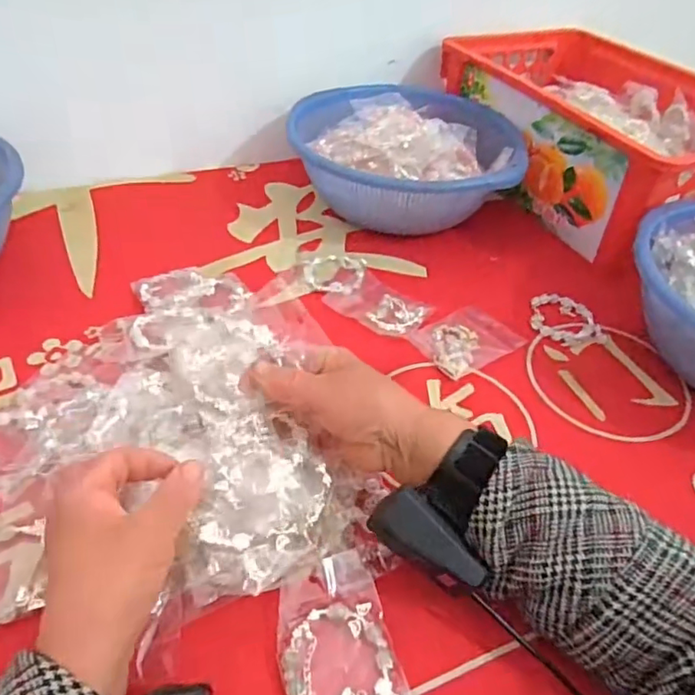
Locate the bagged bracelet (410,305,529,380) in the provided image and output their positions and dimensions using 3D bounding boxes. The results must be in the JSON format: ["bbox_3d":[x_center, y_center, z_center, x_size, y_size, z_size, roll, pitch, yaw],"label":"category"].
[{"bbox_3d":[0.111,-0.008,0.522,0.093,0.005,0.068,-24,52,-28],"label":"bagged bracelet"}]

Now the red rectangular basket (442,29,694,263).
[{"bbox_3d":[0.304,-0.256,0.695,0.233,0.158,0.361,-19,49,-24],"label":"red rectangular basket"}]

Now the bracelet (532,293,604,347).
[{"bbox_3d":[0.214,-0.029,0.552,0.067,0.009,0.065,3,44,-3],"label":"bracelet"}]

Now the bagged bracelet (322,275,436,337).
[{"bbox_3d":[0.031,-0.041,0.541,0.089,0.006,0.066,30,49,23],"label":"bagged bracelet"}]

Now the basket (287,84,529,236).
[{"bbox_3d":[0.073,-0.214,0.656,0.244,0.110,0.221,16,45,10],"label":"basket"}]

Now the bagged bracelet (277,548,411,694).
[{"bbox_3d":[-0.006,0.170,0.314,0.066,0.013,0.095,-9,46,-15],"label":"bagged bracelet"}]

